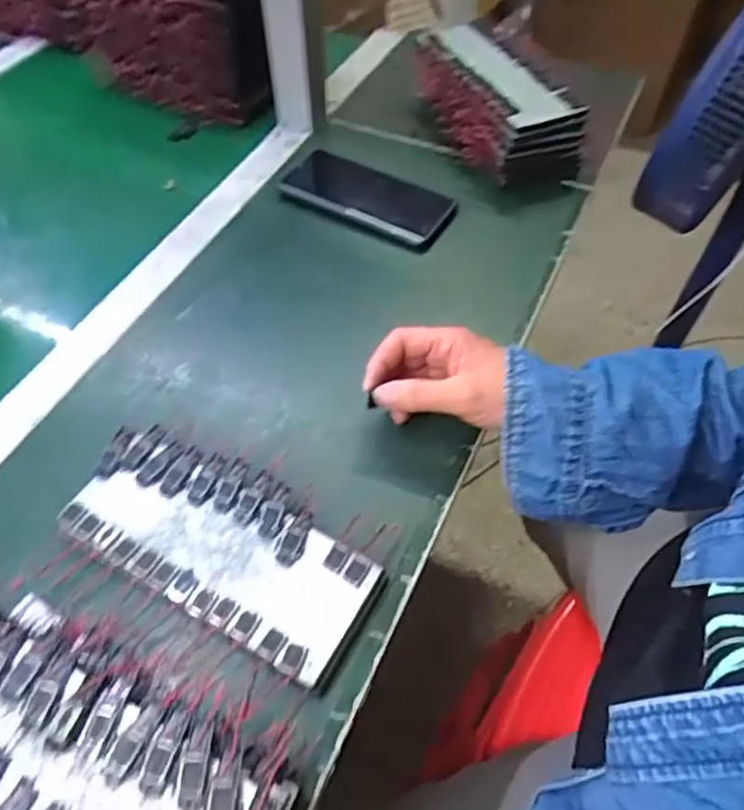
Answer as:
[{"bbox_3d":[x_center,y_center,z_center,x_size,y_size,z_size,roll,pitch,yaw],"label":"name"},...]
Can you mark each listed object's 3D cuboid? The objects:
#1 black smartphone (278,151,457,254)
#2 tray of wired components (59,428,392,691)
[{"bbox_3d":[-0.006,-0.204,0.642,0.169,0.012,0.086,21,56,15],"label":"black smartphone"},{"bbox_3d":[-0.096,0.086,0.422,0.205,0.017,0.095,26,57,17],"label":"tray of wired components"}]

